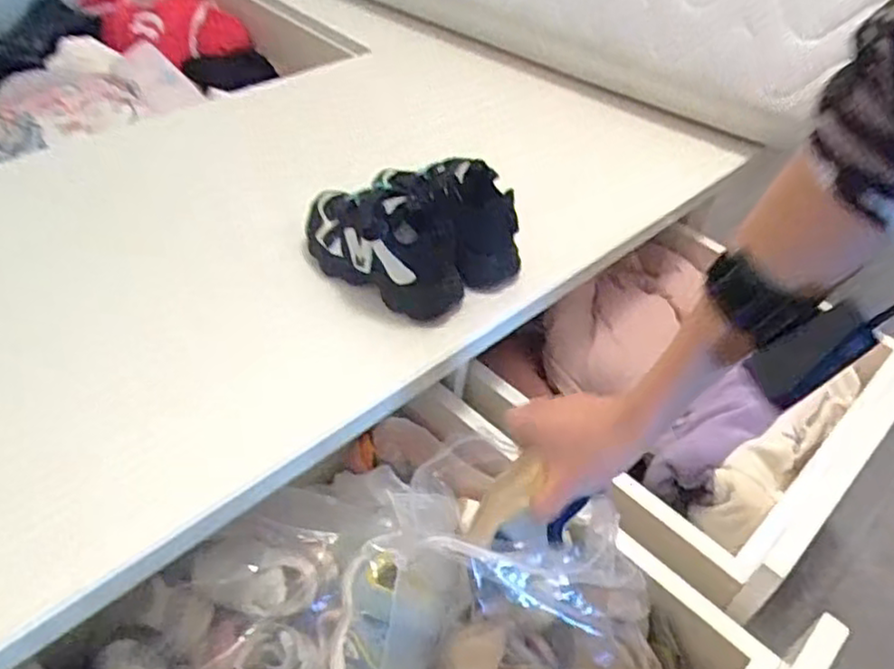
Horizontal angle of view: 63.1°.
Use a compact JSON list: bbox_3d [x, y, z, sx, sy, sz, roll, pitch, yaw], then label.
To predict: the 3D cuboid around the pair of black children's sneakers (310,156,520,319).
[{"bbox_3d":[-0.038,-0.115,0.741,0.183,0.093,0.164,37,51,28],"label":"pair of black children's sneakers"}]

